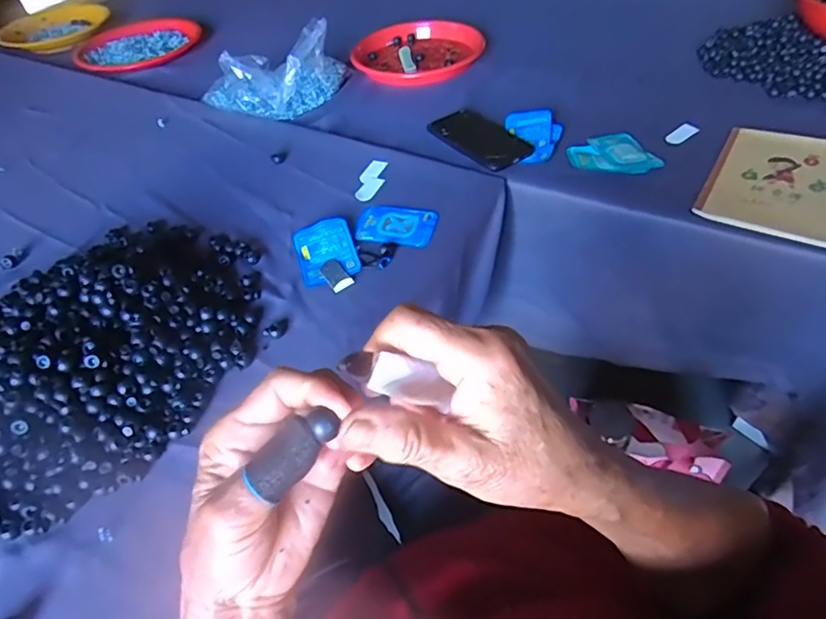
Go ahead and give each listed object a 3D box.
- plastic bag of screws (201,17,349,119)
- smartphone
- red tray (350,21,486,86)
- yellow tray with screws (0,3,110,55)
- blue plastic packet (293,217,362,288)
[{"bbox_3d":[-0.233,-0.389,0.877,0.242,0.101,0.152,-10,47,-3],"label":"plastic bag of screws"},{"bbox_3d":[0.093,-0.242,0.764,0.081,0.007,0.158,-29,51,-20],"label":"smartphone"},{"bbox_3d":[-0.006,-0.465,0.967,0.218,0.035,0.182,24,54,25],"label":"red tray"},{"bbox_3d":[-0.841,-0.651,1.245,0.221,0.029,0.209,7,49,12],"label":"yellow tray with screws"},{"bbox_3d":[-0.100,-0.071,0.625,0.067,0.013,0.099,-16,48,-9],"label":"blue plastic packet"}]

